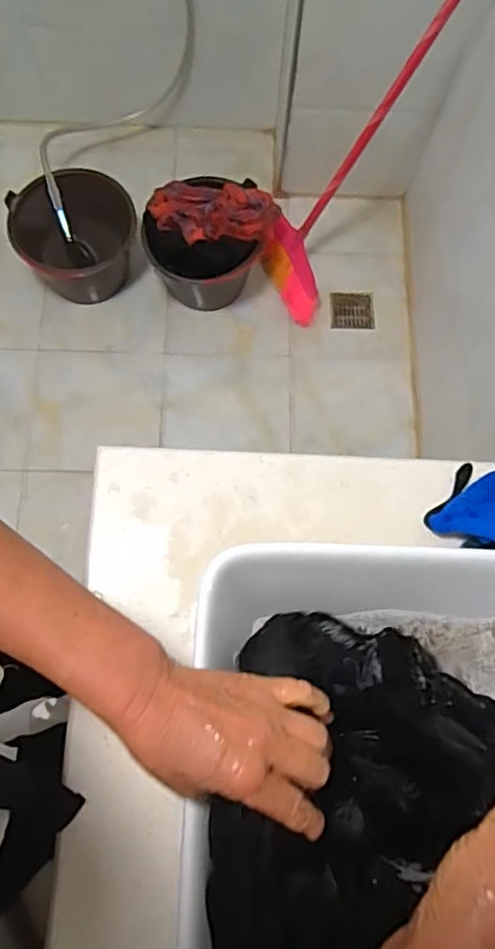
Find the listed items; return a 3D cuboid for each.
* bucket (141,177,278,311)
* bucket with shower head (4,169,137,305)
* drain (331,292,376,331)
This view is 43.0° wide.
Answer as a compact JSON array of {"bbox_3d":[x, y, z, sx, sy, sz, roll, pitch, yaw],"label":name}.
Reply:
[{"bbox_3d":[-0.089,-0.524,1.451,0.264,0.241,0.255,1,73,-2],"label":"bucket"},{"bbox_3d":[-0.387,-0.538,1.459,0.269,0.188,0.234,-41,79,-13],"label":"bucket with shower head"},{"bbox_3d":[0.260,-0.405,1.564,0.107,0.017,0.107,0,73,-2],"label":"drain"}]

